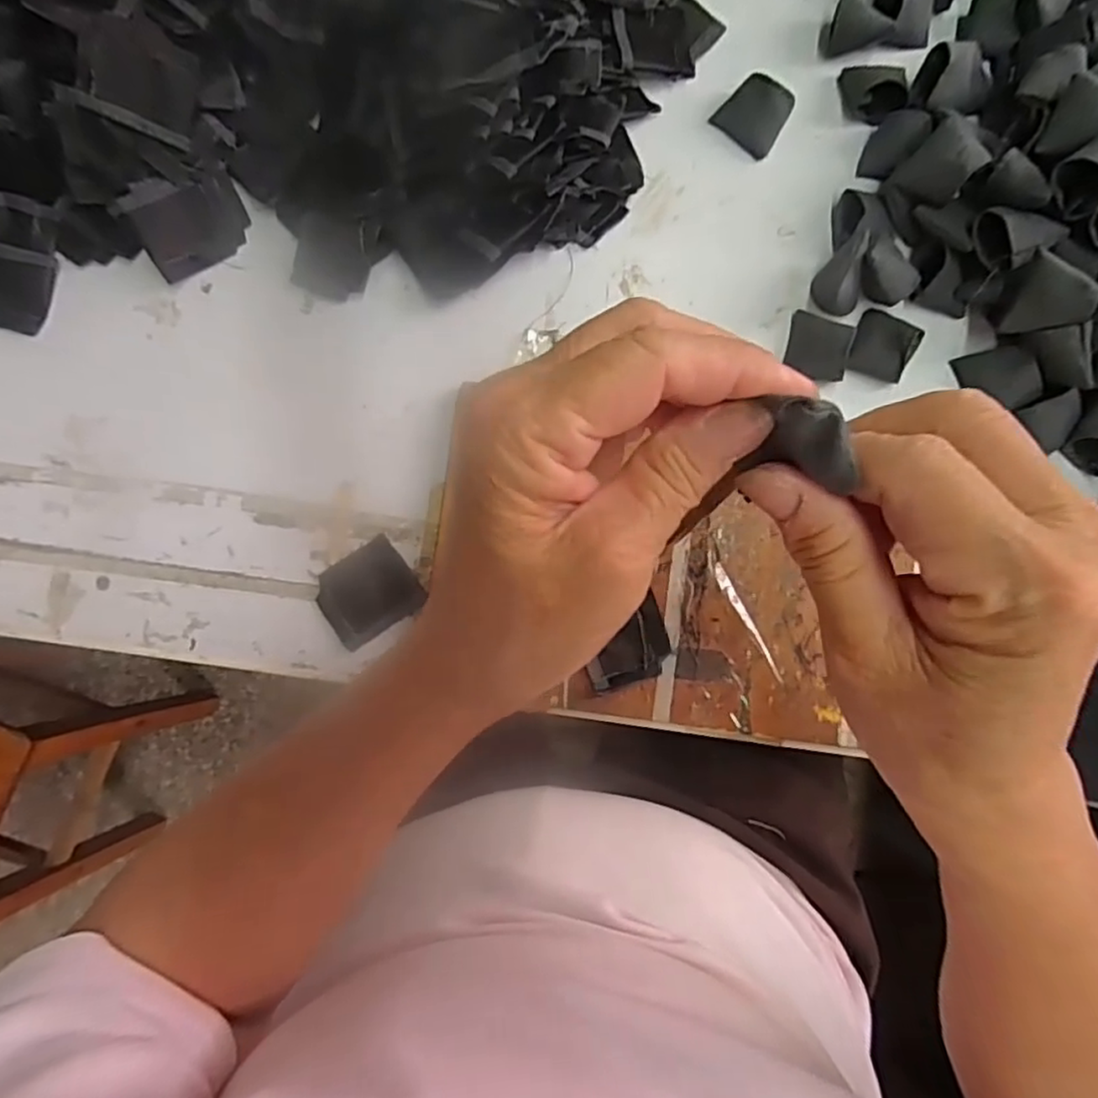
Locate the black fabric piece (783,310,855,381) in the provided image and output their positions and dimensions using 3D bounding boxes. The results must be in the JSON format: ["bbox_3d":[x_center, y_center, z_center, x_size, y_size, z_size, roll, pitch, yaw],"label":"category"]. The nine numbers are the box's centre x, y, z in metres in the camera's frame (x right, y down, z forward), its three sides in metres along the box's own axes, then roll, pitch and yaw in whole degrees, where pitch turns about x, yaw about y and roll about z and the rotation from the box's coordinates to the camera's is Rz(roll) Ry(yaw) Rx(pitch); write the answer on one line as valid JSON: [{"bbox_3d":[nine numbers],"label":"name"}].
[{"bbox_3d":[0.161,-0.123,0.394,0.035,0.007,0.039,15,94,25],"label":"black fabric piece"}]

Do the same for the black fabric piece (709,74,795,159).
[{"bbox_3d":[0.129,-0.271,0.409,0.040,0.023,0.033,42,85,3],"label":"black fabric piece"}]

